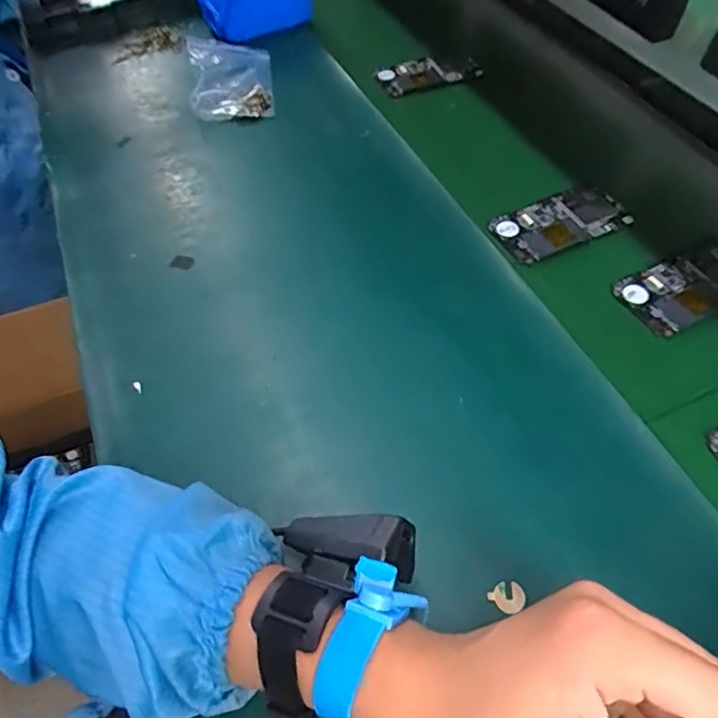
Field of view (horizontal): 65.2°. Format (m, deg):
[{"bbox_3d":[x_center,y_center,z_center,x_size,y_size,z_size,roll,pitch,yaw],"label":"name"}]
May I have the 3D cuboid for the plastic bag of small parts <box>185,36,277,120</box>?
[{"bbox_3d":[-0.154,-0.335,0.671,0.096,0.041,0.161,-8,52,-5],"label":"plastic bag of small parts"}]

